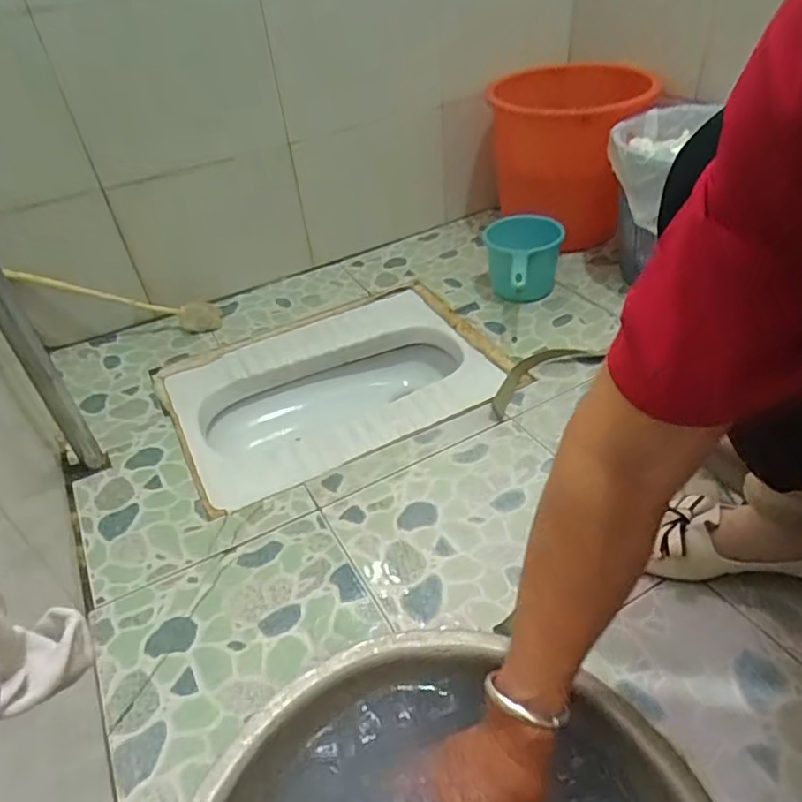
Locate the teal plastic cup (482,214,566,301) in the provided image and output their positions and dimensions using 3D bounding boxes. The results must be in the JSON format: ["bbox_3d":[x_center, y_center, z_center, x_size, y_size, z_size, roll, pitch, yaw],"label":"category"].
[{"bbox_3d":[0.212,-0.213,1.024,0.132,0.136,0.224,0,38,7],"label":"teal plastic cup"}]

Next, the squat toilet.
[{"bbox_3d":[-0.104,0.005,0.999,0.484,0.142,0.372,-23,43,-19],"label":"squat toilet"}]

